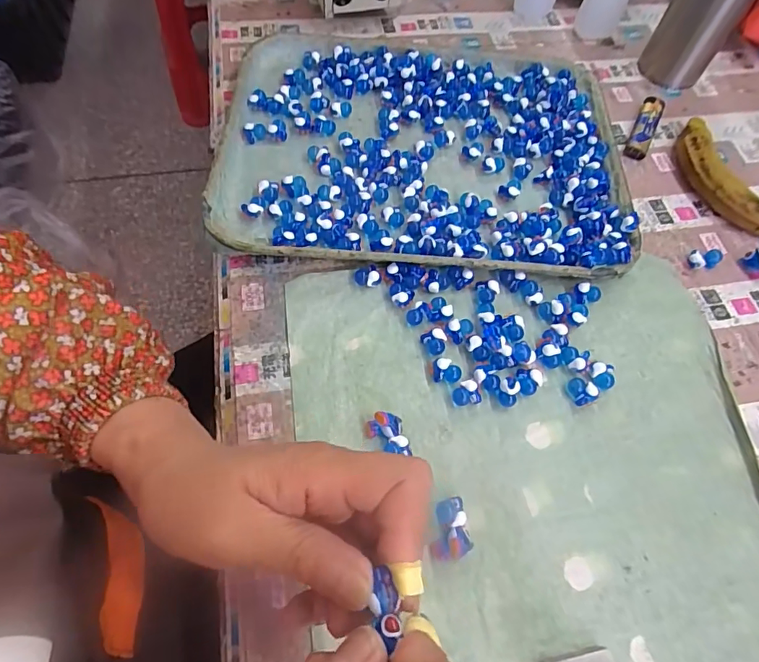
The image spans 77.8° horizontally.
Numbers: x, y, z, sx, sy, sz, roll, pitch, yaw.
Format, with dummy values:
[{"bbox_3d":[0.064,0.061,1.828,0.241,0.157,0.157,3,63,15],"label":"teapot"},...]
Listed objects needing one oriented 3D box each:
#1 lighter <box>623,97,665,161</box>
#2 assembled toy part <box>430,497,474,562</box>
[{"bbox_3d":[0.248,-0.190,0.440,0.020,0.014,0.076,27,65,9],"label":"lighter"},{"bbox_3d":[0.040,0.116,0.274,0.024,0.011,0.031,-8,64,-7],"label":"assembled toy part"}]

